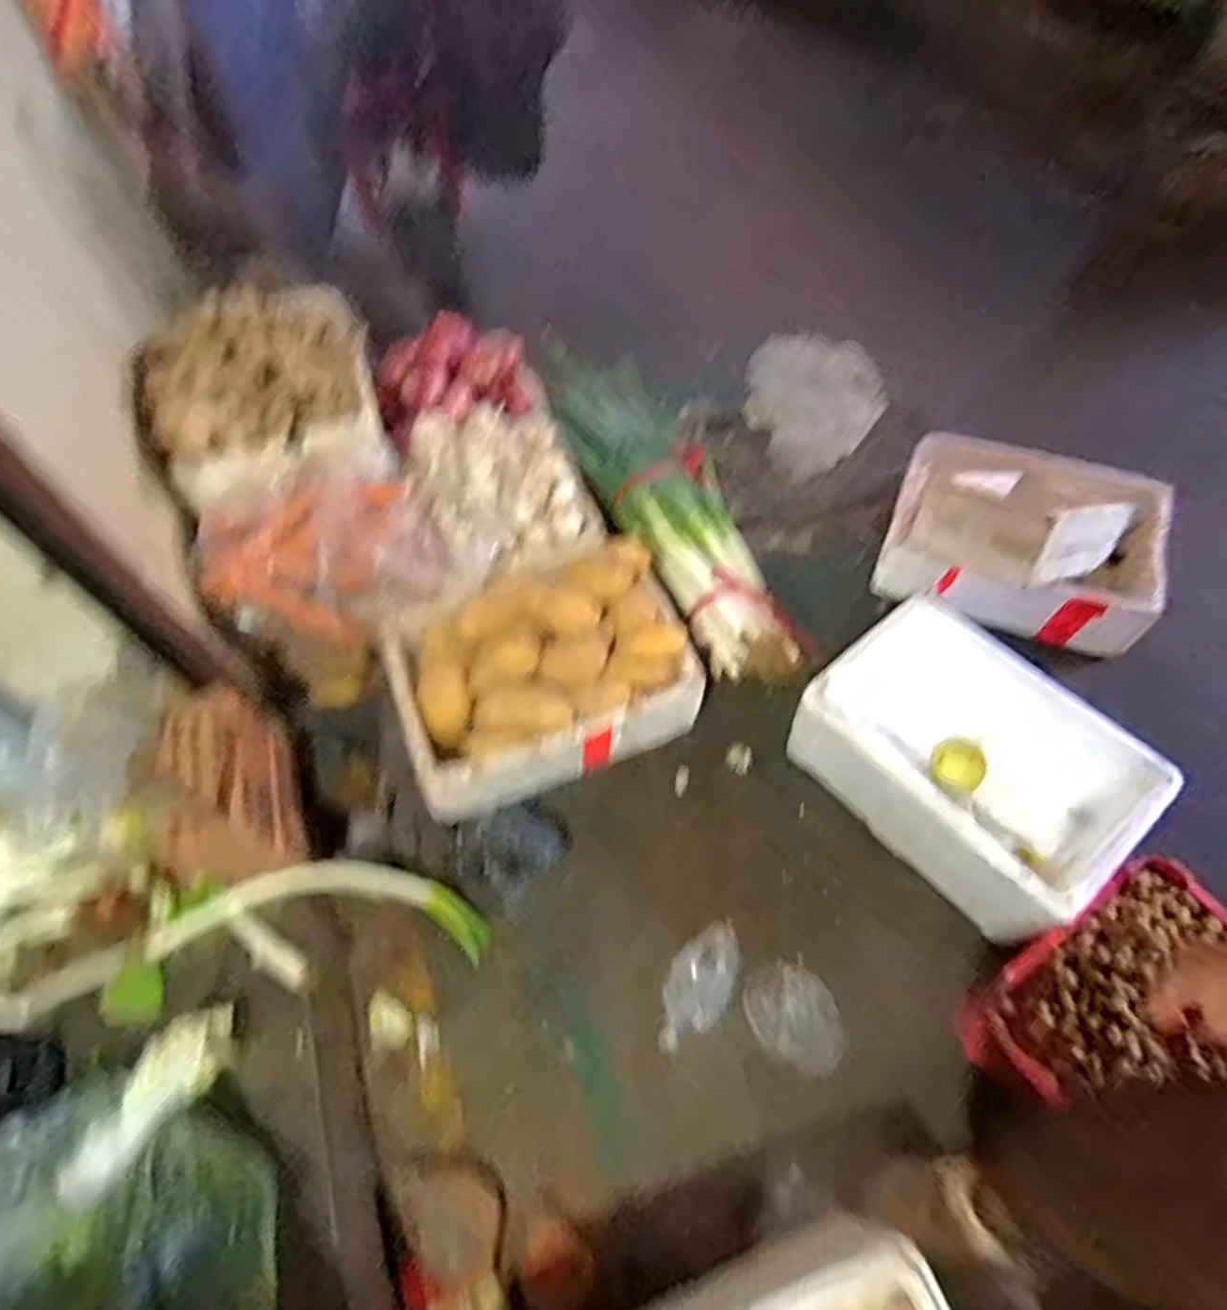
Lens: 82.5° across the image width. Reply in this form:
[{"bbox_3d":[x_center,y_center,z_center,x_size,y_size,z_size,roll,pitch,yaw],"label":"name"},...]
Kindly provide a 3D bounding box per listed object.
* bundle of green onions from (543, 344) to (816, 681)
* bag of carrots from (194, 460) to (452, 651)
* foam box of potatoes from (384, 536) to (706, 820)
[{"bbox_3d":[0.119,-0.302,1.412,0.261,0.145,0.781,-26,76,-12],"label":"bundle of green onions"},{"bbox_3d":[-0.445,-0.162,1.098,0.338,0.189,0.242,-19,58,-8],"label":"bag of carrots"},{"bbox_3d":[-0.102,0.036,1.097,0.463,0.205,0.293,-26,59,-12],"label":"foam box of potatoes"}]

